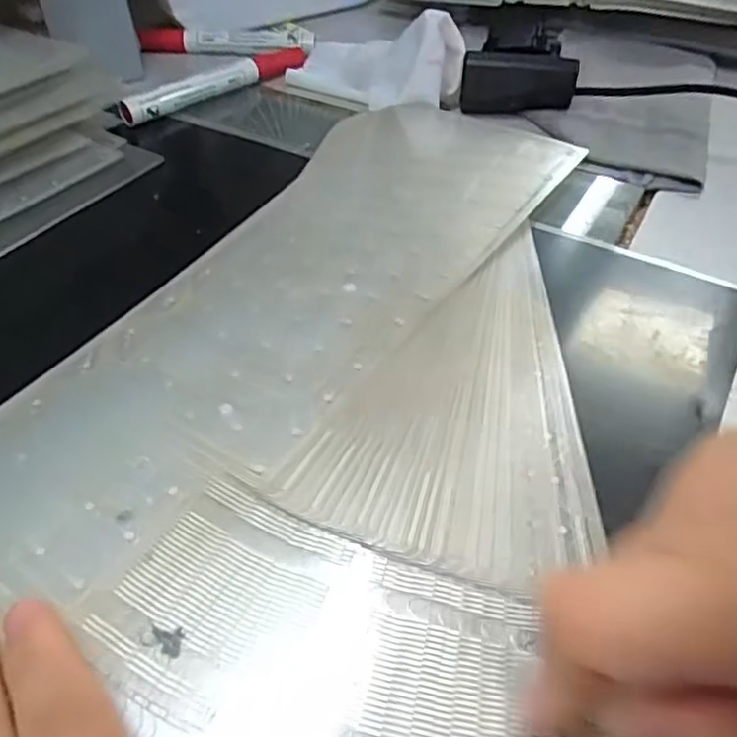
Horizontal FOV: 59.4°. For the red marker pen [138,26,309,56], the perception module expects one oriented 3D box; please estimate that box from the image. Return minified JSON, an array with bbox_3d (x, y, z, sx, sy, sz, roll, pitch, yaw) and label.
[{"bbox_3d":[-0.105,-0.243,0.476,0.129,0.017,0.013,3,46,4],"label":"red marker pen"}]

